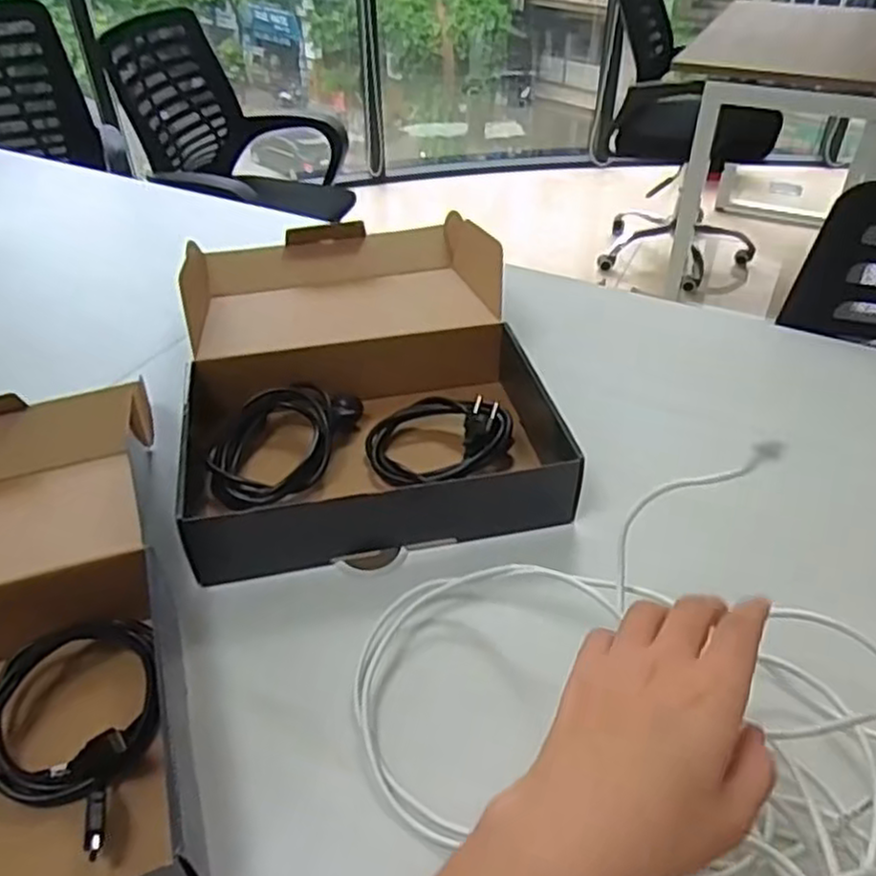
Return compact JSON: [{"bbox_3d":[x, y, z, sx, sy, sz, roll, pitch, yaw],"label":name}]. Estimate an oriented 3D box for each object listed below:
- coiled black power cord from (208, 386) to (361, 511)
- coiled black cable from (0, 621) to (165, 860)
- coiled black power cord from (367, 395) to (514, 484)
[{"bbox_3d":[-0.158,0.003,0.717,0.117,0.062,0.162,9,41,12],"label":"coiled black power cord"},{"bbox_3d":[-0.246,0.199,0.497,0.107,0.048,0.170,-9,41,-9],"label":"coiled black cable"},{"bbox_3d":[-0.001,-0.004,0.718,0.135,0.060,0.109,-15,42,-16],"label":"coiled black power cord"}]

